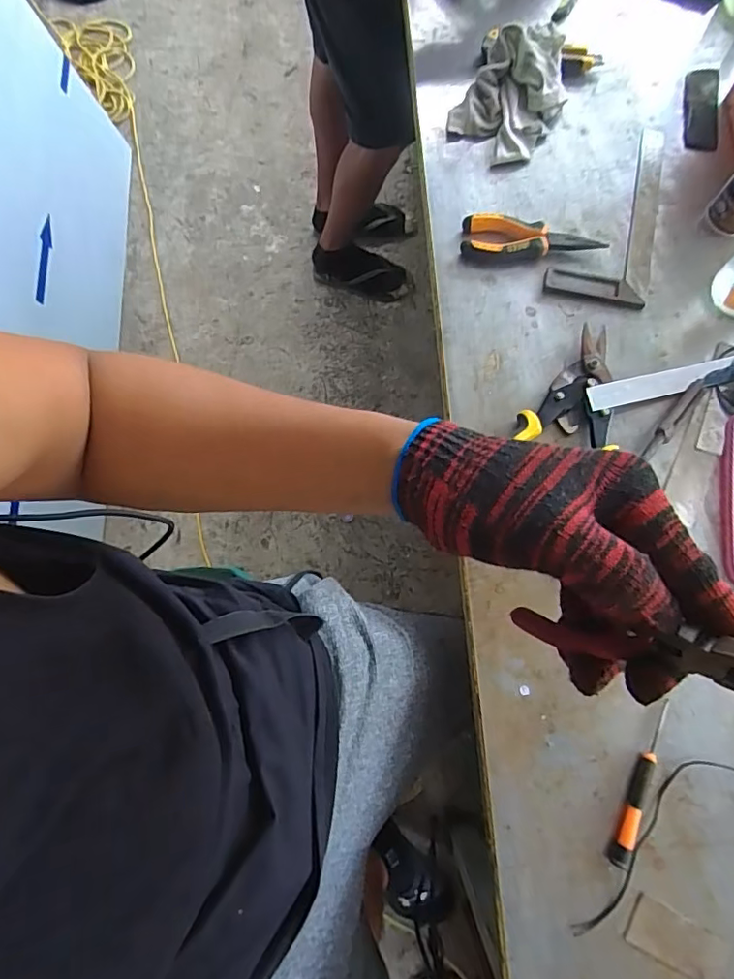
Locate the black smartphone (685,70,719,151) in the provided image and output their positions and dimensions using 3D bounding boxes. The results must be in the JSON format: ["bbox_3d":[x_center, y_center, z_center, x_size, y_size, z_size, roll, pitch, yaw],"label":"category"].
[{"bbox_3d":[0.411,-0.467,0.664,0.043,0.008,0.122,10,75,5],"label":"black smartphone"}]

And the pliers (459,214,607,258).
[{"bbox_3d":[0.187,-0.281,0.610,0.155,0.023,0.046,9,75,5],"label":"pliers"}]

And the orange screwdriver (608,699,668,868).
[{"bbox_3d":[0.243,0.257,0.472,0.015,0.014,0.142,25,77,9],"label":"orange screwdriver"}]

